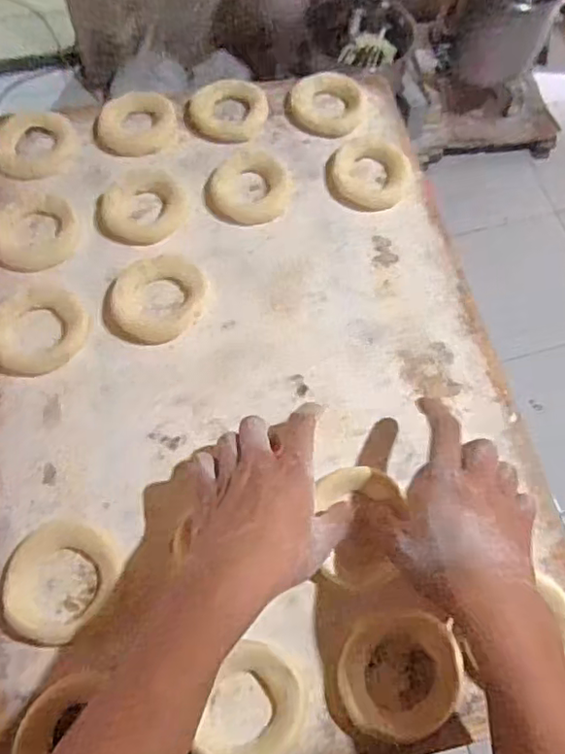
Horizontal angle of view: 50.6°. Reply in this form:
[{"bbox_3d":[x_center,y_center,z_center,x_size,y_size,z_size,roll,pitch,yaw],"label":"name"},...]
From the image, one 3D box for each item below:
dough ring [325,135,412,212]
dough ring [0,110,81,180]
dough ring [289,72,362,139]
[{"bbox_3d":[0.081,-0.193,0.562,0.076,0.013,0.078,1,67,-2],"label":"dough ring"},{"bbox_3d":[-0.231,-0.216,0.553,0.078,0.017,0.070,-14,68,-9],"label":"dough ring"},{"bbox_3d":[0.044,-0.272,0.593,0.069,0.015,0.070,1,67,-2],"label":"dough ring"}]

